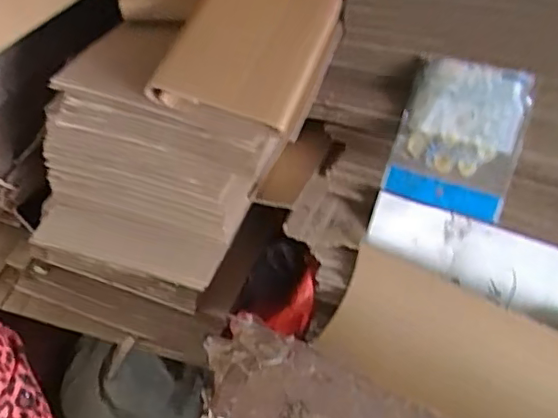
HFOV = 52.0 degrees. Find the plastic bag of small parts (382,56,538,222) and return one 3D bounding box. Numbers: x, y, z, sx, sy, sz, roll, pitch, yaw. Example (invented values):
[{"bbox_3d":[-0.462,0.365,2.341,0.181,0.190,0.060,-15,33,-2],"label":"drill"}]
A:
[{"bbox_3d":[0.203,-0.079,0.655,0.135,0.166,0.028,17,20,19],"label":"plastic bag of small parts"}]

